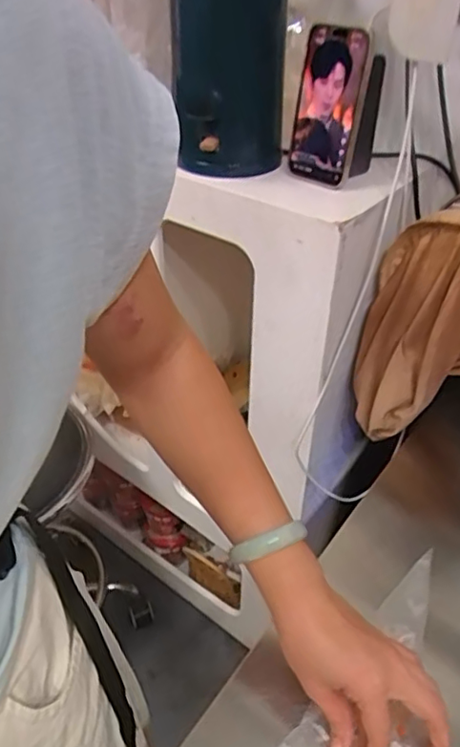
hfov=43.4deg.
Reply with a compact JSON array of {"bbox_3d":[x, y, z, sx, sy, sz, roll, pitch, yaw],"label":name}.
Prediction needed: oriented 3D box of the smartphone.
[{"bbox_3d":[0.110,-0.297,0.652,0.079,0.158,0.007,30,39,30],"label":"smartphone"}]

